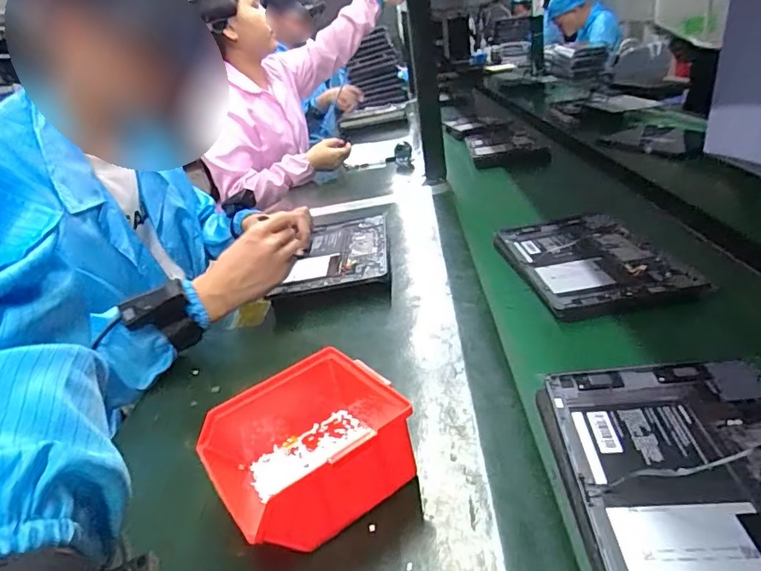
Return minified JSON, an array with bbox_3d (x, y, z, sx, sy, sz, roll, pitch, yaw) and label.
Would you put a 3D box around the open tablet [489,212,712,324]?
[{"bbox_3d":[0.262,-0.039,0.666,0.169,0.011,0.265,-11,25,1],"label":"open tablet"}]

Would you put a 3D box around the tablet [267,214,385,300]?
[{"bbox_3d":[-0.062,-0.045,0.772,0.148,0.022,0.237,-8,27,6],"label":"tablet"}]

